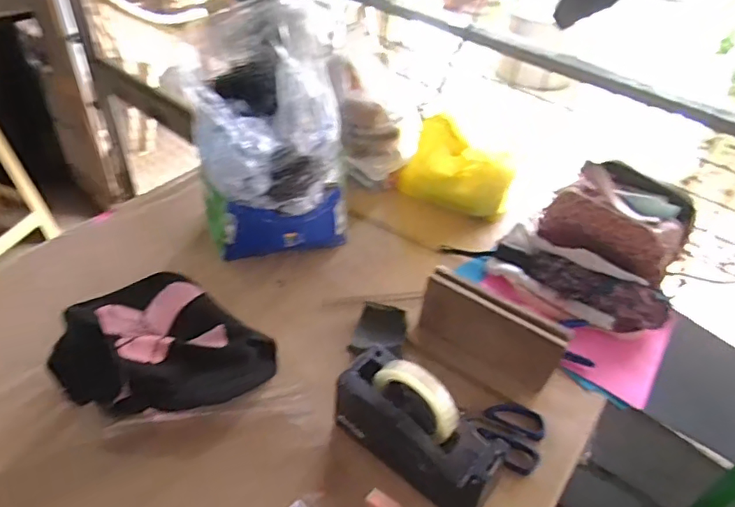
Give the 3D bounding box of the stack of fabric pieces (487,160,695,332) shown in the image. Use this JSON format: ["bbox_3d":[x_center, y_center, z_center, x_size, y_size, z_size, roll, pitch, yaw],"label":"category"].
[{"bbox_3d":[0.362,-0.022,0.841,0.267,0.141,0.214,28,47,22],"label":"stack of fabric pieces"}]

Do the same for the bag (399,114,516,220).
[{"bbox_3d":[0.154,-0.141,0.940,0.203,0.194,0.084,15,44,9],"label":"bag"}]

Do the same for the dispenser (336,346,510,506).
[{"bbox_3d":[0.058,0.192,0.601,0.198,0.120,0.080,34,49,26],"label":"dispenser"}]

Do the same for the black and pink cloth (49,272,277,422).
[{"bbox_3d":[-0.263,0.117,0.675,0.221,0.103,0.221,32,49,25],"label":"black and pink cloth"}]

